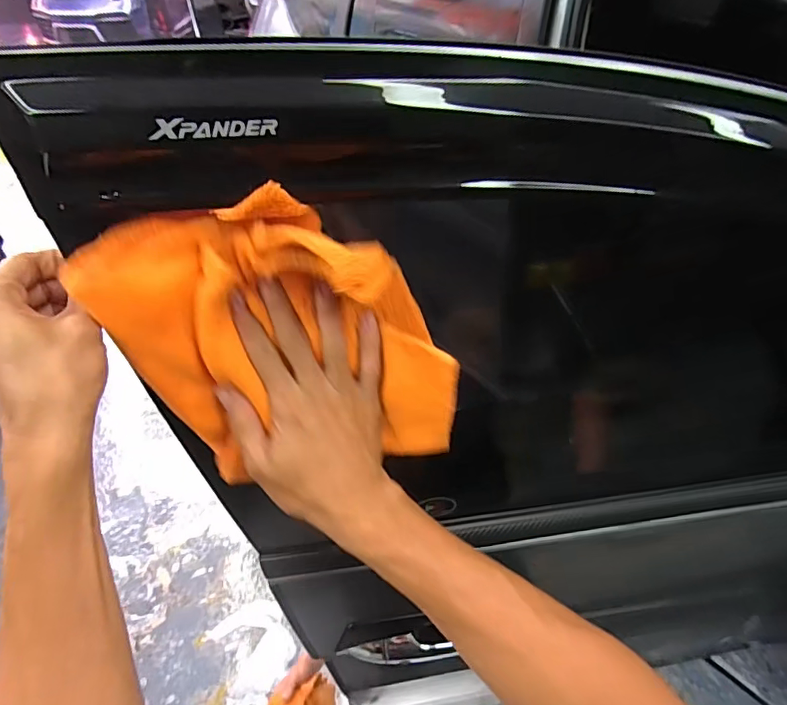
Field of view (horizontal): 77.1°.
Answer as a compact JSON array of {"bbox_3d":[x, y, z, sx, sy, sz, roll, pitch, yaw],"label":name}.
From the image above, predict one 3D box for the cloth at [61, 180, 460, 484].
[{"bbox_3d":[-0.075,-0.005,0.358,0.227,0.200,0.062,-5,41,-1],"label":"cloth"}]

